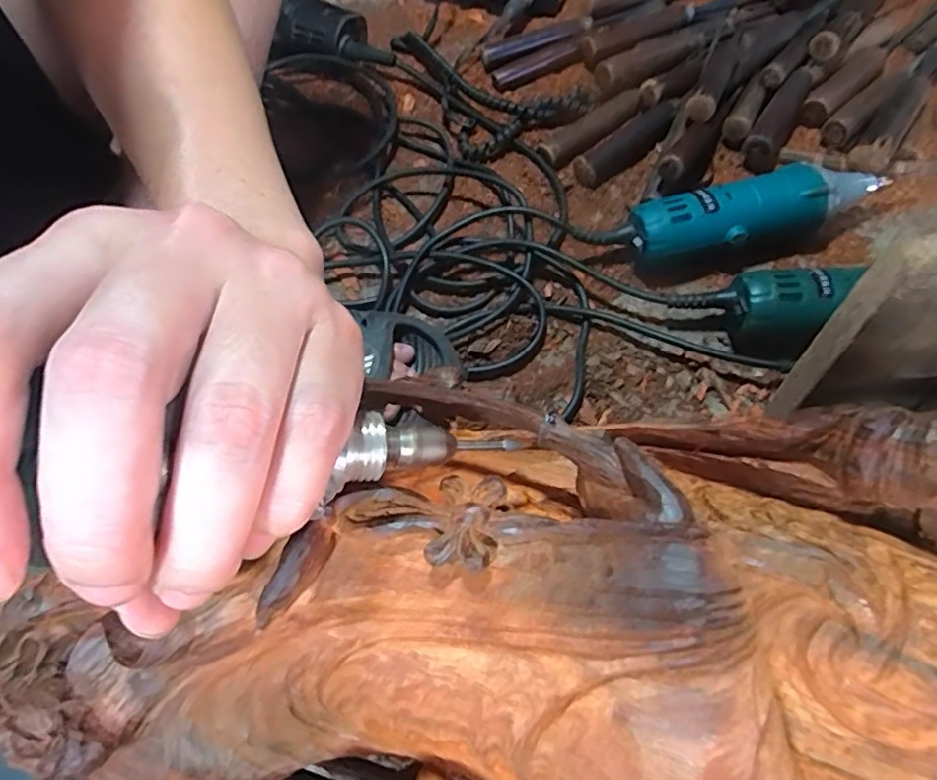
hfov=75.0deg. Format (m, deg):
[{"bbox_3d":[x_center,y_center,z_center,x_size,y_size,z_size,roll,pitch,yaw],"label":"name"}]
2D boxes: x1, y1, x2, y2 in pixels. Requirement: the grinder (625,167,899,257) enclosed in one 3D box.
[{"bbox_3d":[0.228,-0.140,0.485,0.203,0.048,0.055,-14,61,0],"label":"grinder"}]

